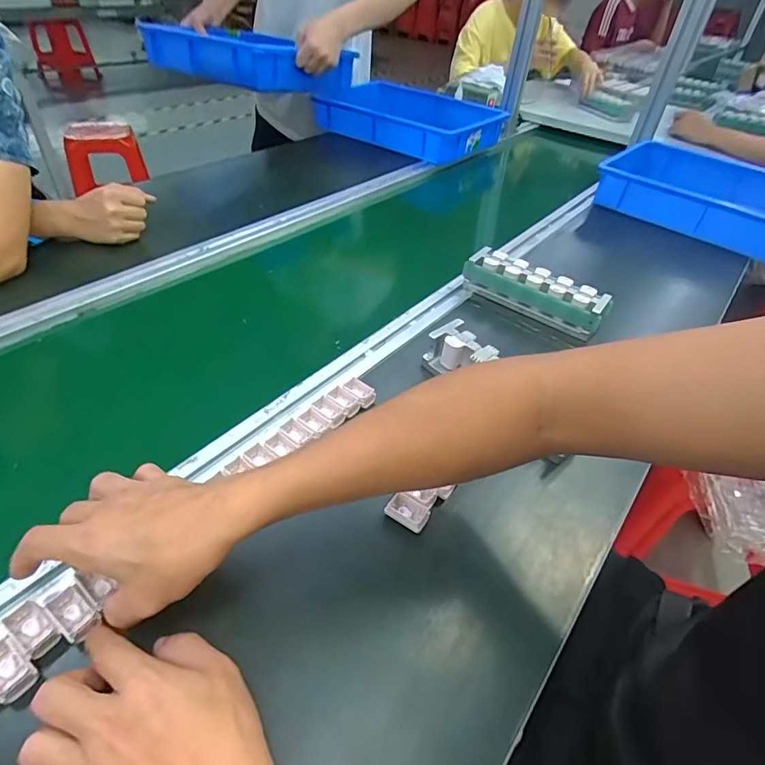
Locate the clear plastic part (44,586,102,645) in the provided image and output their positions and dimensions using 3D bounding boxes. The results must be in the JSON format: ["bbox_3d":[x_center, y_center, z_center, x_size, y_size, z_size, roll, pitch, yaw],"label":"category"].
[{"bbox_3d":[-0.214,0.159,0.331,0.037,0.007,0.020,30,48,25],"label":"clear plastic part"}]

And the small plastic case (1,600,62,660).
[{"bbox_3d":[-0.235,0.166,0.321,0.034,0.014,0.021,27,46,22],"label":"small plastic case"}]

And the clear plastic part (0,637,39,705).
[{"bbox_3d":[-0.241,0.182,0.303,0.042,0.010,0.022,26,46,21],"label":"clear plastic part"}]

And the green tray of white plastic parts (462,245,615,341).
[{"bbox_3d":[0.209,-0.125,0.661,0.194,0.053,0.055,29,47,24],"label":"green tray of white plastic parts"}]

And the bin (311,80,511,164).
[{"bbox_3d":[0.058,-0.662,1.196,0.442,0.080,0.290,21,44,17],"label":"bin"}]

